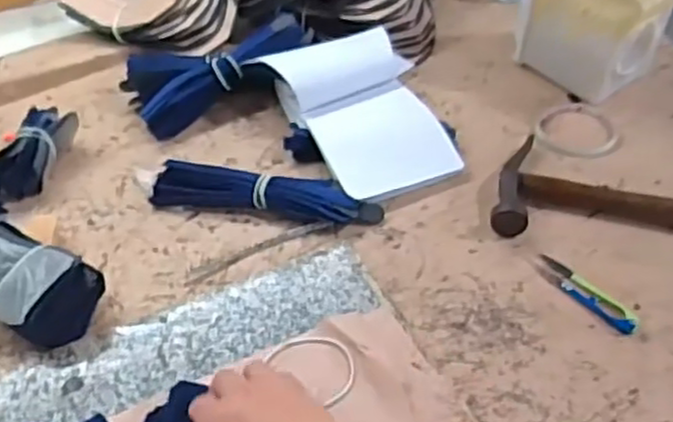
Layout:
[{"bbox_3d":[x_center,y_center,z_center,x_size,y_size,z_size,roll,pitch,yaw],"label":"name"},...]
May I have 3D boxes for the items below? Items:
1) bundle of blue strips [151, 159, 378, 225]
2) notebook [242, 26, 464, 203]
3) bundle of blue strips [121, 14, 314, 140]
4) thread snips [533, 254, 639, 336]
[{"bbox_3d":[-0.068,-0.016,0.690,0.220,0.031,0.039,7,47,8],"label":"bundle of blue strips"},{"bbox_3d":[0.034,-0.105,0.746,0.152,0.069,0.208,-25,50,-20],"label":"notebook"},{"bbox_3d":[-0.130,-0.152,0.796,0.218,0.065,0.094,-21,48,0],"label":"bundle of blue strips"},{"bbox_3d":[0.214,0.070,0.612,0.023,0.009,0.101,-30,52,-24],"label":"thread snips"}]

